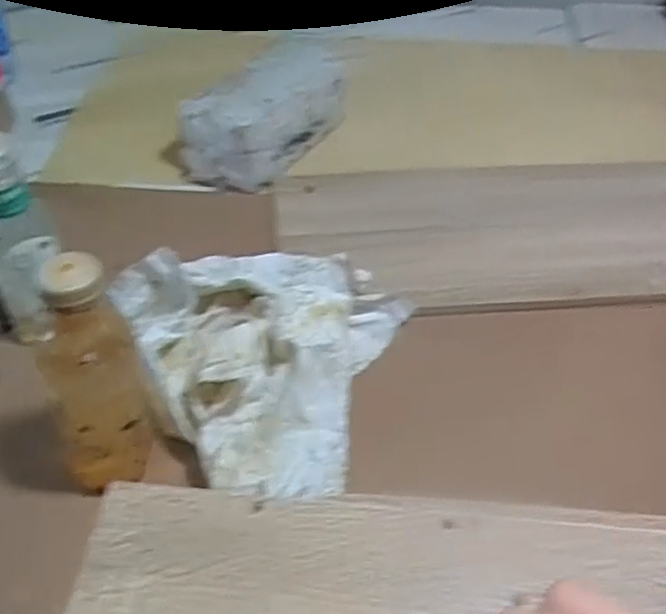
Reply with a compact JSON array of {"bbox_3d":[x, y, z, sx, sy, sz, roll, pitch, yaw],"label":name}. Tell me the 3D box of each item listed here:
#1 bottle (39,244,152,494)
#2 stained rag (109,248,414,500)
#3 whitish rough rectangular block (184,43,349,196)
[{"bbox_3d":[-0.172,0.048,0.521,0.071,0.195,0.064,-17,48,-16],"label":"bottle"},{"bbox_3d":[-0.064,0.049,0.619,0.236,0.088,0.231,5,46,4],"label":"stained rag"},{"bbox_3d":[-0.082,-0.240,0.893,0.104,0.095,0.212,23,50,21],"label":"whitish rough rectangular block"}]

